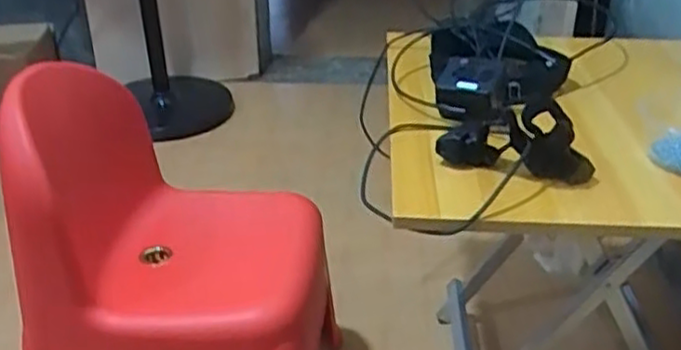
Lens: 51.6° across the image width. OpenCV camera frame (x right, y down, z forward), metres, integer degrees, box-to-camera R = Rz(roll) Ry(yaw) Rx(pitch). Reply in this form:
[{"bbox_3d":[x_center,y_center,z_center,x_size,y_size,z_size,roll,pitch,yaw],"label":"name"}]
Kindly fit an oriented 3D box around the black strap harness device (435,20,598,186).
[{"bbox_3d":[0.215,-0.103,0.902,0.186,0.068,0.352,3,30,4],"label":"black strap harness device"}]

